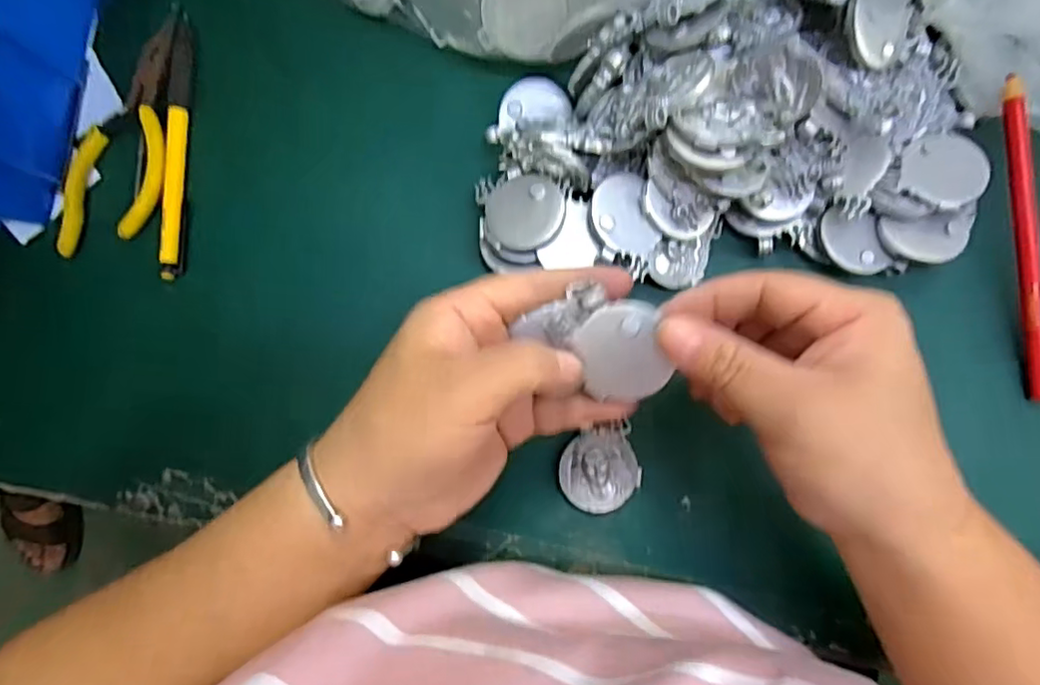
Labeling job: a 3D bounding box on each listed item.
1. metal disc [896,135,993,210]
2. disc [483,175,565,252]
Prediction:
[{"bbox_3d":[0.208,-0.085,0.297,0.038,0.006,0.037,0,86,1],"label":"metal disc"},{"bbox_3d":[0.002,-0.063,0.298,0.036,0.009,0.038,0,86,1],"label":"disc"}]

